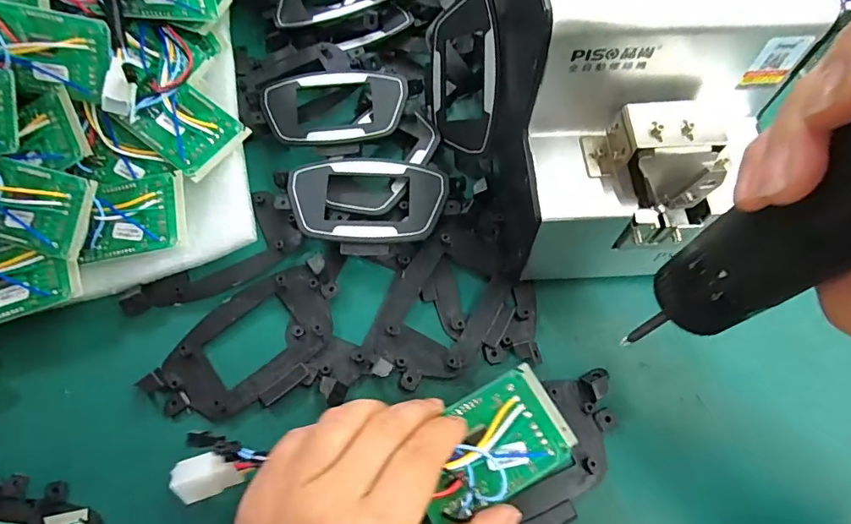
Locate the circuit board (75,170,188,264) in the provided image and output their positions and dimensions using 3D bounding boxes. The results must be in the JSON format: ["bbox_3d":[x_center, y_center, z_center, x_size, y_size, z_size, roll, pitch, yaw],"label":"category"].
[{"bbox_3d":[-0.181,-0.030,0.297,0.063,0.011,0.048,-8,67,-3],"label":"circuit board"}]

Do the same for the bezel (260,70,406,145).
[{"bbox_3d":[-0.065,-0.113,0.344,0.102,0.007,0.064,-3,67,0],"label":"bezel"}]

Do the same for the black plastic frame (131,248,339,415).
[{"bbox_3d":[-0.102,0.048,0.283,0.118,0.011,0.067,-38,71,-14],"label":"black plastic frame"}]

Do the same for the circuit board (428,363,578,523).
[{"bbox_3d":[0.031,0.089,0.235,0.078,0.015,0.049,-27,69,-10],"label":"circuit board"}]

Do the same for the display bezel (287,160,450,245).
[{"bbox_3d":[-0.038,-0.039,0.314,0.101,0.013,0.063,4,67,2],"label":"display bezel"}]

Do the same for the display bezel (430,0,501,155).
[{"bbox_3d":[0.025,-0.124,0.324,0.009,0.065,0.099,-11,99,-39],"label":"display bezel"}]

